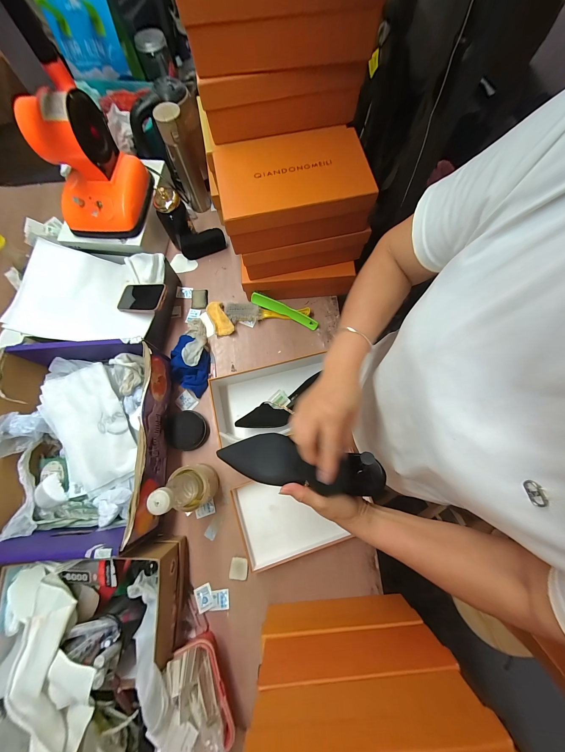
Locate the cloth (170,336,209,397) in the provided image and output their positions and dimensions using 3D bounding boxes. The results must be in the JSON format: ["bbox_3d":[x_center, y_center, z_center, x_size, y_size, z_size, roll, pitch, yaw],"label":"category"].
[{"bbox_3d":[-0.236,-0.032,0.634,0.091,0.046,0.160,0,75,1],"label":"cloth"}]

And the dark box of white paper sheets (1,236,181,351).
[{"bbox_3d":[-0.454,-0.188,0.637,0.344,0.126,0.249,4,75,2],"label":"dark box of white paper sheets"}]

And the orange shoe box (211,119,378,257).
[{"bbox_3d":[0.014,-0.397,0.516,0.277,0.084,0.216,-12,75,-2],"label":"orange shoe box"}]

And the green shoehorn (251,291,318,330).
[{"bbox_3d":[0.007,-0.174,0.661,0.188,0.037,0.023,23,76,-9],"label":"green shoehorn"}]

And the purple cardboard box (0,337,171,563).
[{"bbox_3d":[-0.432,0.140,0.536,0.329,0.128,0.399,-5,75,0],"label":"purple cardboard box"}]

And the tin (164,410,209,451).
[{"bbox_3d":[-0.232,0.130,0.595,0.098,0.035,0.090,0,75,1],"label":"tin"}]

